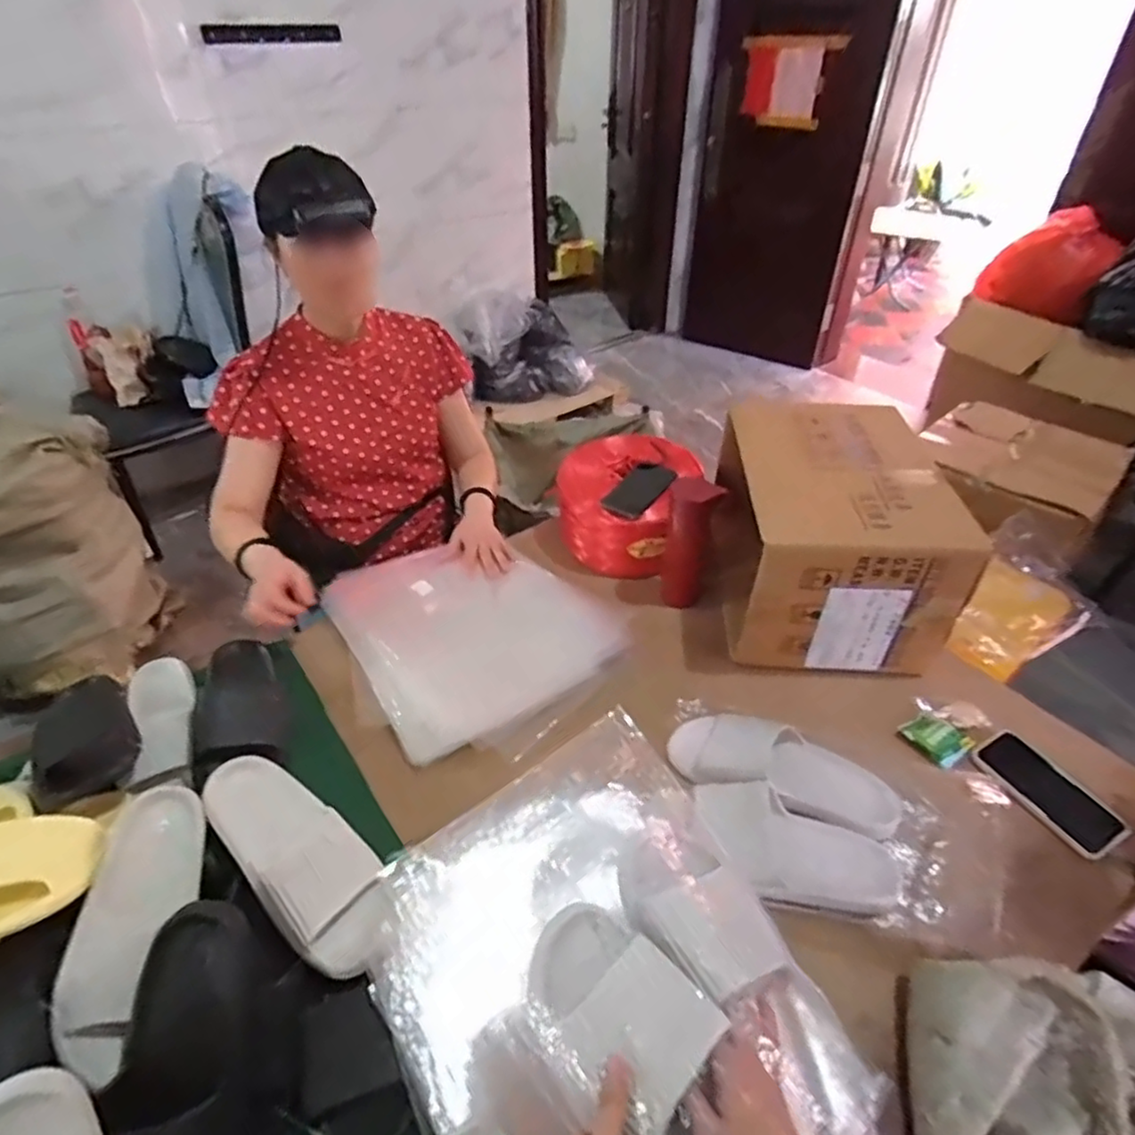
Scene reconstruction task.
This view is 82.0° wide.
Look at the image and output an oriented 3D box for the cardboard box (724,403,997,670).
[{"bbox_3d":[0.399,-0.060,1.010,0.285,0.233,0.362,3,40,3],"label":"cardboard box"}]

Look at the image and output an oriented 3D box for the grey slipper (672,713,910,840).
[{"bbox_3d":[0.270,0.248,0.815,0.281,0.058,0.096,15,42,17],"label":"grey slipper"}]

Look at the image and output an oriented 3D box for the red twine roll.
[{"bbox_3d":[0.112,-0.122,1.177,0.219,0.150,0.237,0,40,0],"label":"red twine roll"}]

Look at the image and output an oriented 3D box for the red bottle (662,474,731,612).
[{"bbox_3d":[0.193,-0.034,1.029,0.076,0.222,0.059,27,47,28],"label":"red bottle"}]

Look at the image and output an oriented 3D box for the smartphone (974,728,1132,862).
[{"bbox_3d":[0.602,0.279,0.821,0.094,0.013,0.165,-21,44,-23],"label":"smartphone"}]

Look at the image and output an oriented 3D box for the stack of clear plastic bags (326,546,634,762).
[{"bbox_3d":[-0.142,0.073,1.005,0.370,0.070,0.395,-27,46,-24],"label":"stack of clear plastic bags"}]

